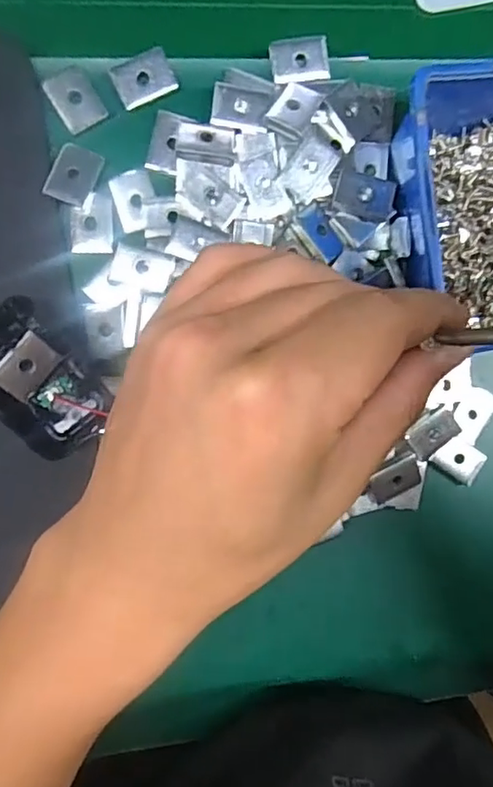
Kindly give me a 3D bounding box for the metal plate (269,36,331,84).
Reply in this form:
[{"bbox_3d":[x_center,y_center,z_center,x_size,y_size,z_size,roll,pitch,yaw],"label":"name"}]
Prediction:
[{"bbox_3d":[0.027,-0.165,0.280,0.029,0.004,0.020,-11,95,-7],"label":"metal plate"}]

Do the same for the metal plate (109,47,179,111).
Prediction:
[{"bbox_3d":[-0.049,-0.150,0.271,0.028,0.004,0.020,-27,97,-6],"label":"metal plate"}]

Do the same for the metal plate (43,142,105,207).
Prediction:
[{"bbox_3d":[-0.081,-0.103,0.267,0.020,0.008,0.028,21,90,-9],"label":"metal plate"}]

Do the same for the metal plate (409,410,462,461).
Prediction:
[{"bbox_3d":[0.098,0.021,0.296,0.026,0.004,0.018,-36,105,7],"label":"metal plate"}]

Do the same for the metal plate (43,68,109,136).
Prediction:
[{"bbox_3d":[-0.080,-0.138,0.267,0.021,0.004,0.027,-32,97,-5],"label":"metal plate"}]

